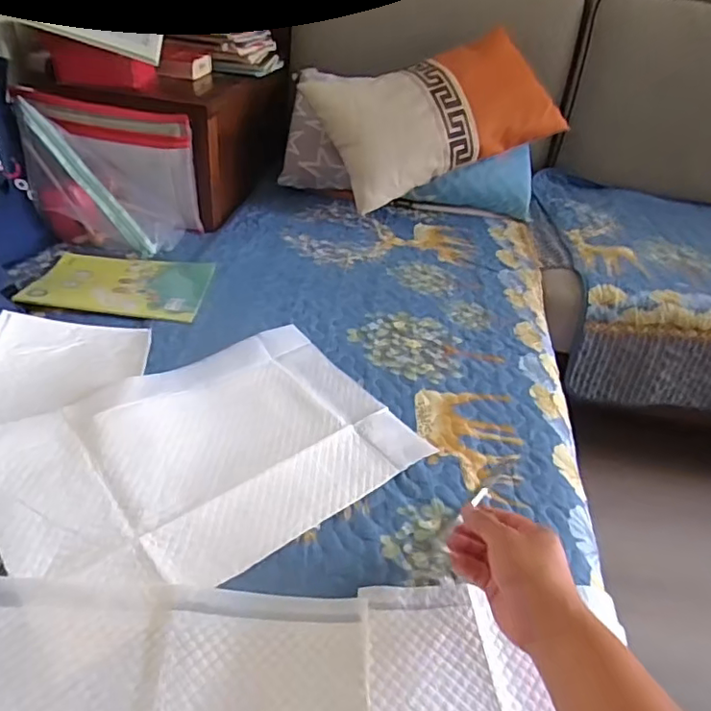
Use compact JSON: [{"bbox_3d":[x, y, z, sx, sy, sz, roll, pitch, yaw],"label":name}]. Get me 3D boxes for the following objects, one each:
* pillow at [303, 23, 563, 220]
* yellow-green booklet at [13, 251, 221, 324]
[{"bbox_3d":[0.180,-0.545,1.246,0.501,0.079,0.303,-24,85,-13],"label":"pillow"},{"bbox_3d":[-0.374,-0.117,0.915,0.260,0.007,0.186,4,36,-5],"label":"yellow-green booklet"}]

